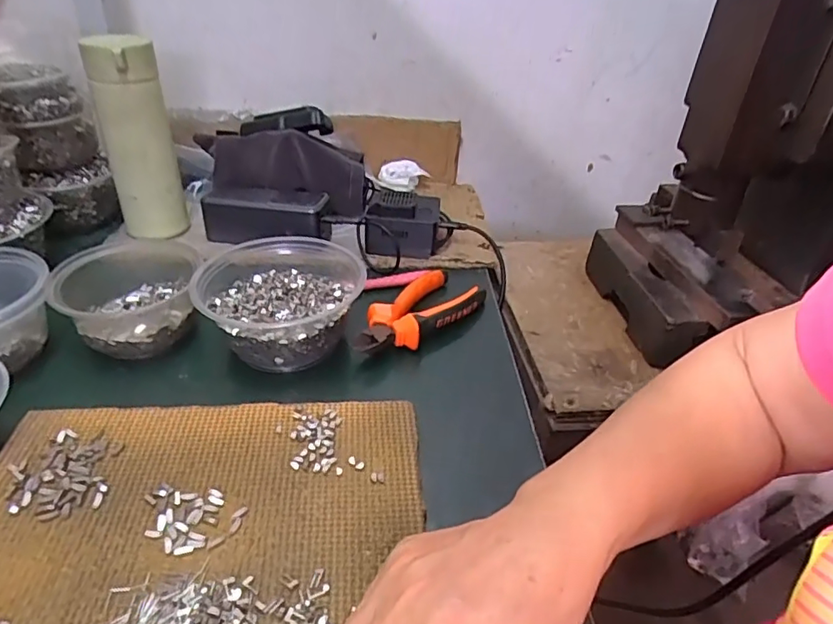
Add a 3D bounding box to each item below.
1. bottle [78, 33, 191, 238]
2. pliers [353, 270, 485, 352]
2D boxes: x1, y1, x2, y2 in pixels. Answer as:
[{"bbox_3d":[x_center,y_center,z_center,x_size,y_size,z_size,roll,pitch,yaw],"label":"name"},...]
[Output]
[{"bbox_3d":[-0.285,-0.173,0.568,0.054,0.194,0.052,3,34,-2],"label":"bottle"},{"bbox_3d":[0.002,0.002,0.499,0.059,0.028,0.137,26,40,29],"label":"pliers"}]

